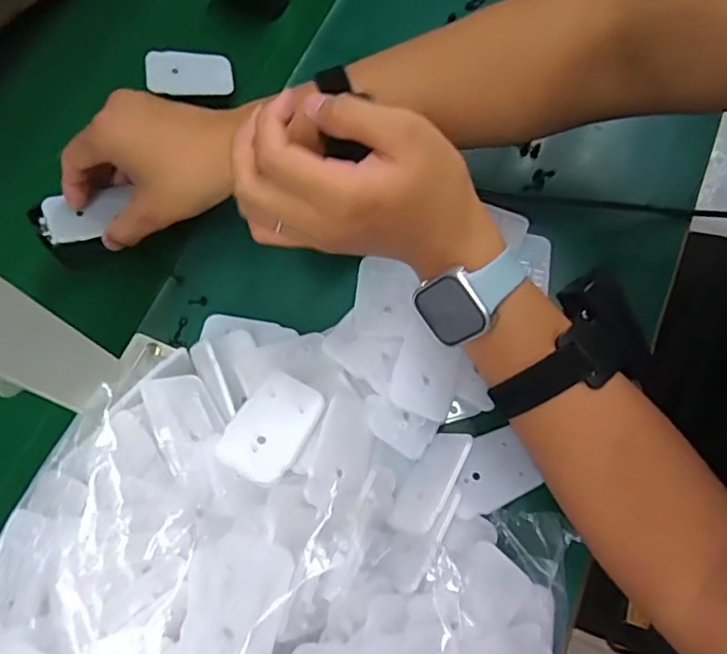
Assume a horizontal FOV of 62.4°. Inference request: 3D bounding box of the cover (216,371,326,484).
[{"bbox_3d":[-0.054,0.059,0.358,0.042,0.004,0.067,29,57,3],"label":"cover"}]

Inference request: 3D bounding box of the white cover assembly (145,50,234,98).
[{"bbox_3d":[-0.146,-0.213,0.506,0.070,0.007,0.045,-3,74,-12],"label":"white cover assembly"}]

